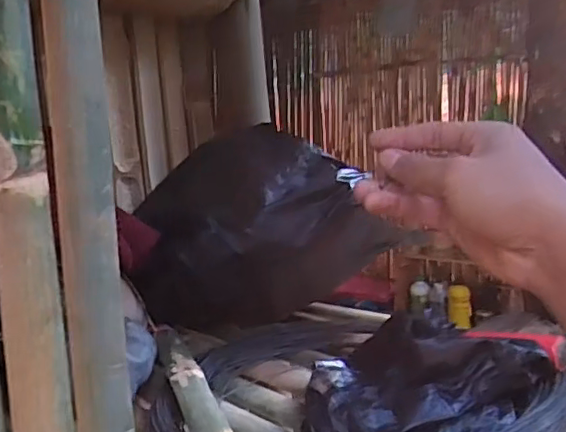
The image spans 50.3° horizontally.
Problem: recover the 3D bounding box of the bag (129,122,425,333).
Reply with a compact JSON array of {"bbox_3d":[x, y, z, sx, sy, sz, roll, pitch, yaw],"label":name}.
[{"bbox_3d":[-0.033,0.012,0.714,0.256,0.205,0.184,-9,12,-26],"label":"bag"}]

